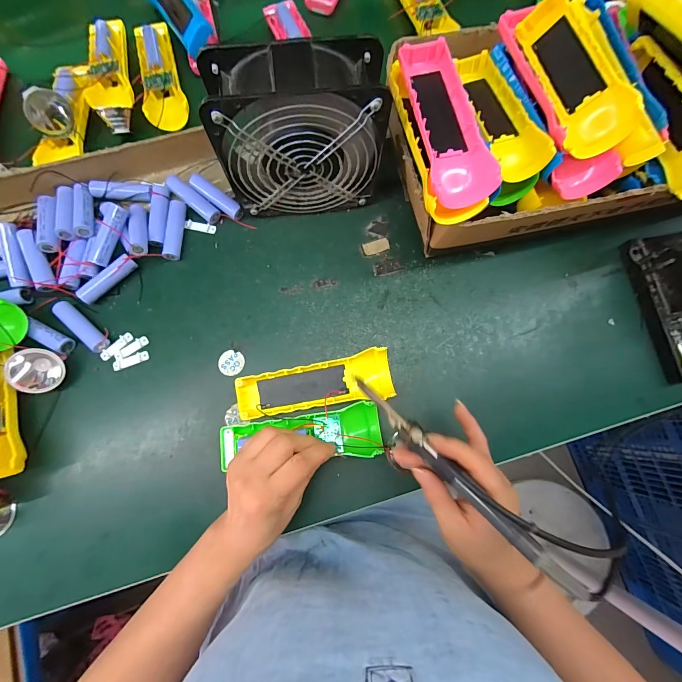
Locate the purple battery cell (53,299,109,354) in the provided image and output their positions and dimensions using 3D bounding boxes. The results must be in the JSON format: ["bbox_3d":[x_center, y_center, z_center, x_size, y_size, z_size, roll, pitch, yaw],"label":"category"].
[{"bbox_3d":[-0.278,-0.015,0.354,0.071,0.013,0.017,41,81,6],"label":"purple battery cell"}]

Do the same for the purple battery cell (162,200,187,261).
[{"bbox_3d":[-0.186,-0.124,0.373,0.016,0.015,0.068,4,80,-1],"label":"purple battery cell"}]

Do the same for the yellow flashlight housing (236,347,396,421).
[{"bbox_3d":[-0.025,0.047,0.339,0.154,0.026,0.046,-11,80,-3],"label":"yellow flashlight housing"}]

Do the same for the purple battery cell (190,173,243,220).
[{"bbox_3d":[-0.142,-0.164,0.380,0.069,0.016,0.018,37,81,5],"label":"purple battery cell"}]

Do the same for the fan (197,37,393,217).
[{"bbox_3d":[-0.037,-0.188,0.318,0.143,0.150,0.061,-8,80,-3],"label":"fan"}]

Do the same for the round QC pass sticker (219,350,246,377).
[{"bbox_3d":[-0.118,0.024,0.356,0.026,0.004,0.026,1,80,-7],"label":"round QC pass sticker"}]

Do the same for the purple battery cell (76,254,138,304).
[{"bbox_3d":[-0.251,-0.066,0.360,0.018,0.021,0.066,43,82,6],"label":"purple battery cell"}]

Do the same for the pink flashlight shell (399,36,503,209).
[{"bbox_3d":[0.085,-0.185,0.279,0.049,0.030,0.156,-10,79,-2],"label":"pink flashlight shell"}]

